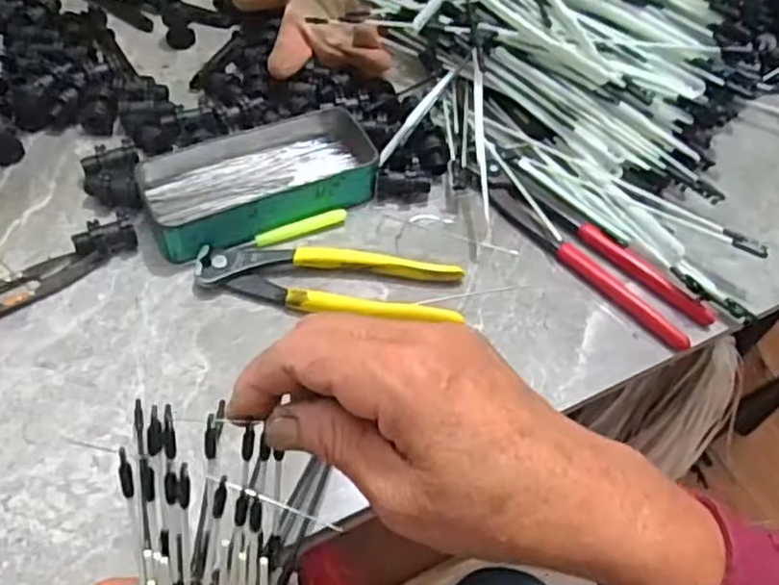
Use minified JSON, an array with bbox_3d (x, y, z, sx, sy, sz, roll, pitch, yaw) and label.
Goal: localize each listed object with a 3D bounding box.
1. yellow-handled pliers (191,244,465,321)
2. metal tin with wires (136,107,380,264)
[{"bbox_3d":[-0.037,-0.007,0.440,0.162,0.016,0.049,8,53,2],"label":"yellow-handled pliers"},{"bbox_3d":[-0.084,-0.075,0.475,0.153,0.029,0.074,-21,58,-19],"label":"metal tin with wires"}]

